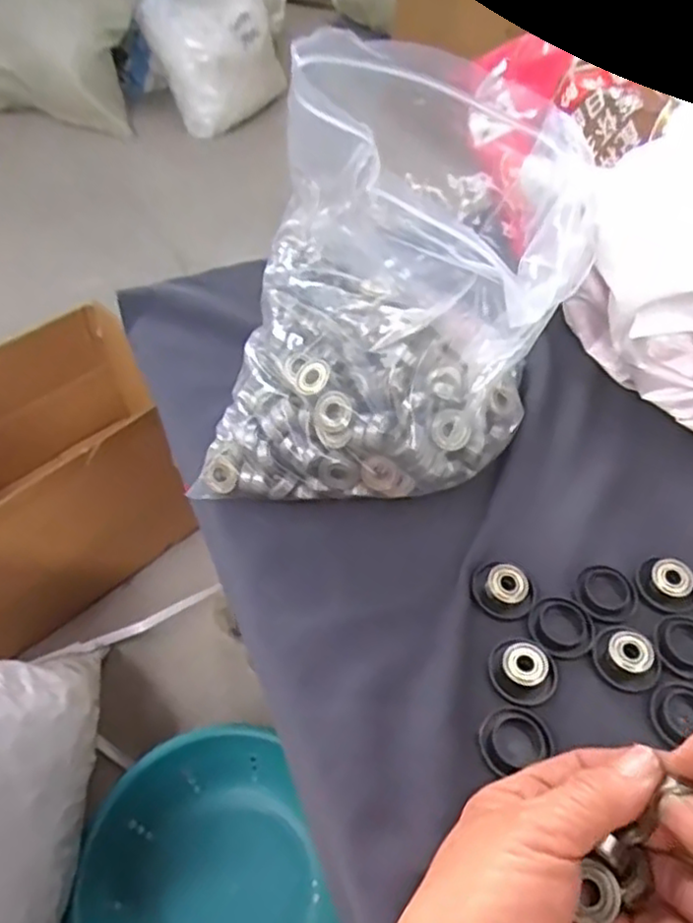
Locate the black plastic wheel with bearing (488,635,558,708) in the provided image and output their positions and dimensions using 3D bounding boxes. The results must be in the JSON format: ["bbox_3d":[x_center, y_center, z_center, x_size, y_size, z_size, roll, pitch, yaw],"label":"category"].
[{"bbox_3d":[0.089,0.102,0.351,0.033,0.011,0.035,1,52,-2],"label":"black plastic wheel with bearing"}]

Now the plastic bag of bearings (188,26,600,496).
[{"bbox_3d":[0.024,-0.087,0.396,0.173,0.168,0.195,13,53,7],"label":"plastic bag of bearings"}]

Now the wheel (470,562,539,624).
[{"bbox_3d":[0.084,0.067,0.376,0.034,0.012,0.028,27,56,17],"label":"wheel"}]

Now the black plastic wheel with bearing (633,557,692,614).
[{"bbox_3d":[0.173,0.066,0.381,0.033,0.013,0.027,39,60,24],"label":"black plastic wheel with bearing"}]

